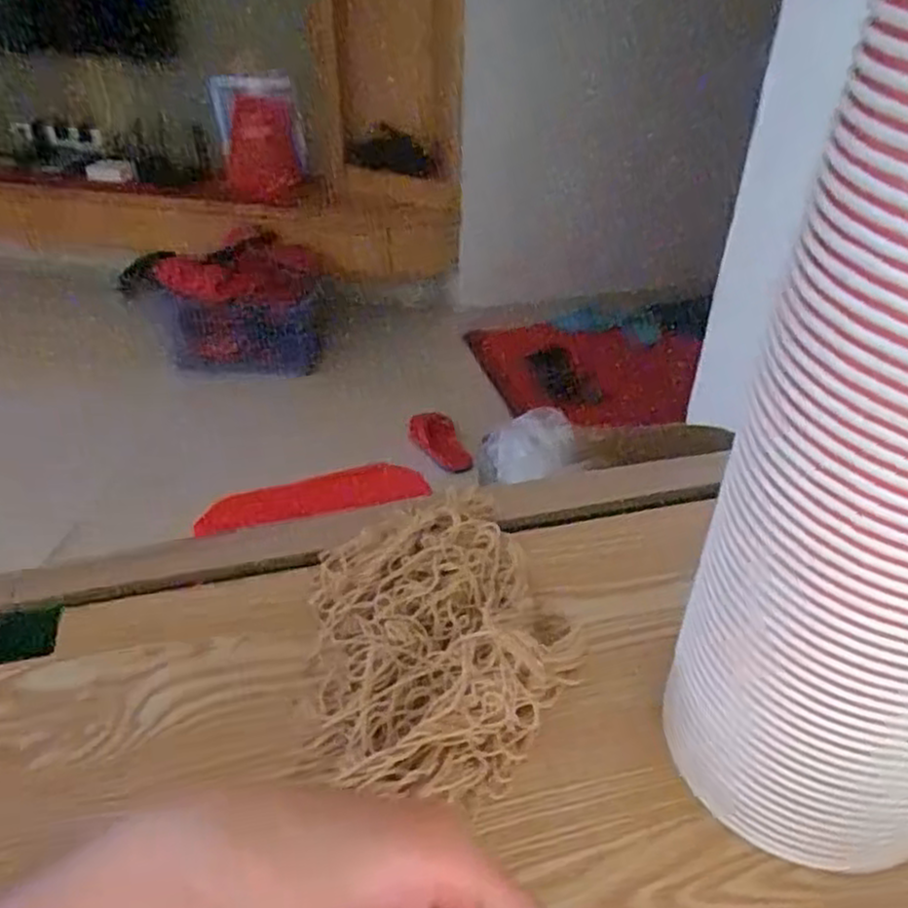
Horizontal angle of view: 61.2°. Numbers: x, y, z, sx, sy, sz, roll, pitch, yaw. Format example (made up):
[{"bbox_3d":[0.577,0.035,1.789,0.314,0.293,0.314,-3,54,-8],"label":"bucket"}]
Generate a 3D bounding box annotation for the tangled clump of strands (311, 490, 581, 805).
[{"bbox_3d":[-0.007,0.107,0.520,0.172,0.062,0.255,-5,37,-6],"label":"tangled clump of strands"}]

